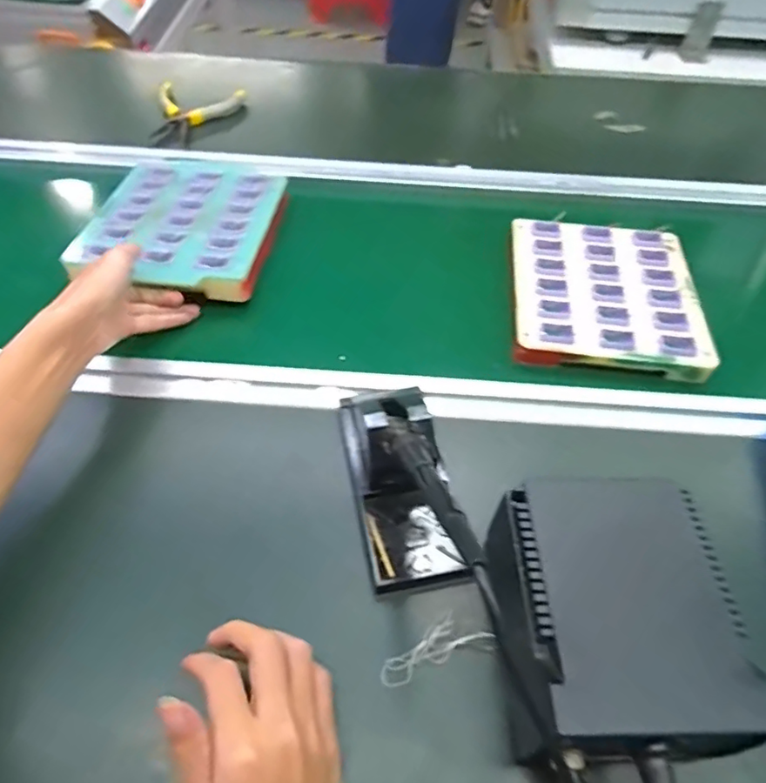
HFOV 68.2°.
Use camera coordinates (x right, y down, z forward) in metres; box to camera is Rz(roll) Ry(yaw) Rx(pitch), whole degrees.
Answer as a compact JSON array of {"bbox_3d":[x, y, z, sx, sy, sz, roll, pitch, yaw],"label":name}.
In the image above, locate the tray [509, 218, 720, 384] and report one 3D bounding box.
[{"bbox_3d":[0.220,-0.105,0.572,0.177,0.023,0.196,8,53,1],"label":"tray"}]

